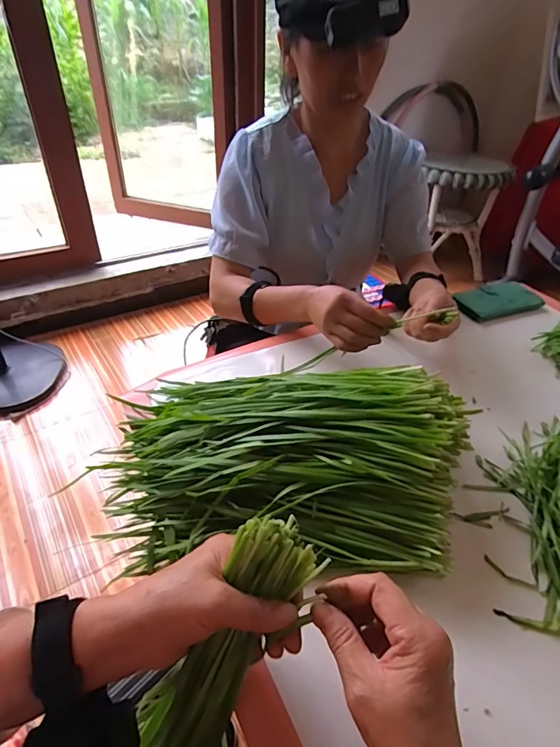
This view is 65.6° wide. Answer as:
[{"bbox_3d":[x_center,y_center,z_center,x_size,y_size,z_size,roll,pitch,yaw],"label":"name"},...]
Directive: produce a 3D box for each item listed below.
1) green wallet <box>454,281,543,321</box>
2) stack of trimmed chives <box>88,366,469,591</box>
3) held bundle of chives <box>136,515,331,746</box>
[{"bbox_3d":[0.396,-0.133,0.787,0.173,0.019,0.081,-17,43,-24],"label":"green wallet"},{"bbox_3d":[-0.013,0.075,0.437,0.362,0.101,0.219,10,39,8],"label":"stack of trimmed chives"},{"bbox_3d":[-0.049,0.213,0.304,0.059,0.233,0.042,27,0,27],"label":"held bundle of chives"}]

